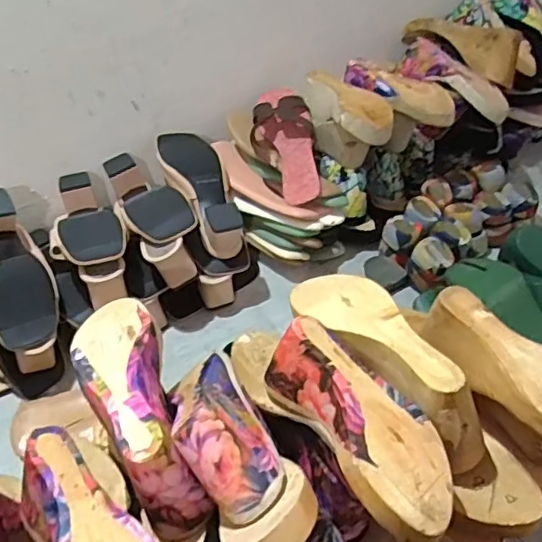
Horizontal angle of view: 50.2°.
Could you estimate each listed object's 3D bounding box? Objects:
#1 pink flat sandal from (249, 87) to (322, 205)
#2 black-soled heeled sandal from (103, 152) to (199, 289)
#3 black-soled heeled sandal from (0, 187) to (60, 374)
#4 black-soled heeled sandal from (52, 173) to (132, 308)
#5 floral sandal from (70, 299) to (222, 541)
[{"bbox_3d":[0.025,-0.204,0.932,0.103,0.048,0.240,-13,64,-8],"label":"pink flat sandal"},{"bbox_3d":[-0.177,-0.084,0.866,0.089,0.077,0.249,-21,42,-17],"label":"black-soled heeled sandal"},{"bbox_3d":[-0.344,0.011,0.775,0.095,0.077,0.256,-21,64,-16],"label":"black-soled heeled sandal"},{"bbox_3d":[-0.270,-0.051,0.848,0.101,0.077,0.247,-26,44,-22],"label":"black-soled heeled sandal"},{"bbox_3d":[-0.111,0.137,0.514,0.077,0.110,0.271,-20,42,-16],"label":"floral sandal"}]

